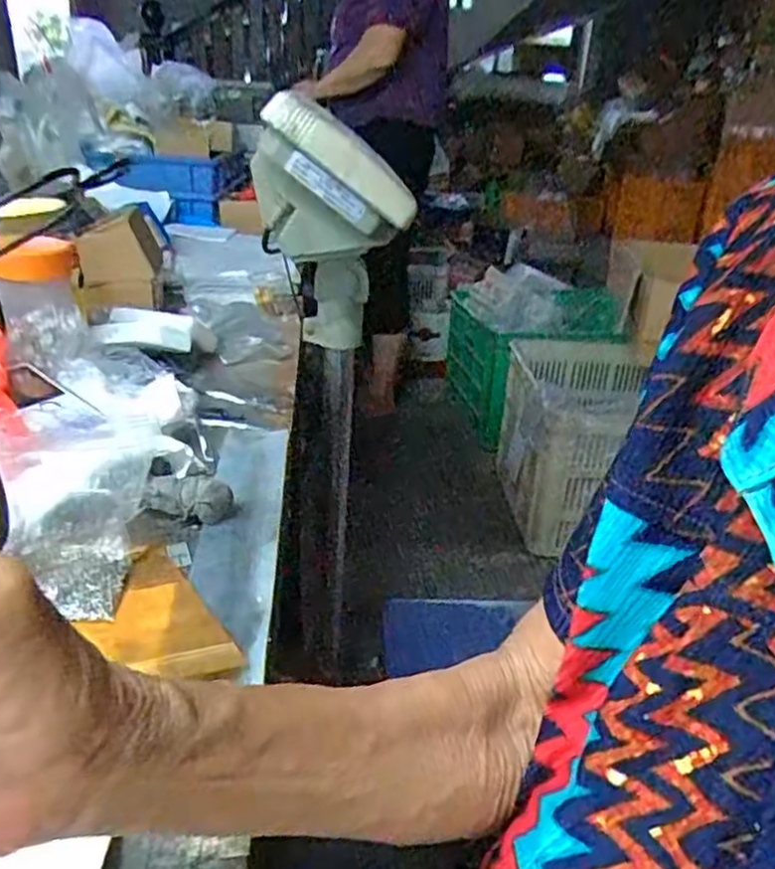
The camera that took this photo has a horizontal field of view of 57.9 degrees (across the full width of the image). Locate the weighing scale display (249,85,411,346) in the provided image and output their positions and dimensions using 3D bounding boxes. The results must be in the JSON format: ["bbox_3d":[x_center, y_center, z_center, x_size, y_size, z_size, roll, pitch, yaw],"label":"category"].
[{"bbox_3d":[-0.046,-0.196,0.679,0.136,0.282,0.084,7,54,9],"label":"weighing scale display"}]

